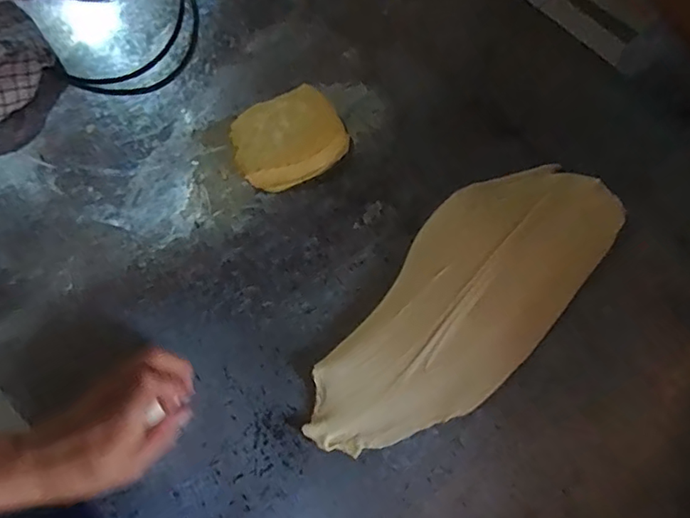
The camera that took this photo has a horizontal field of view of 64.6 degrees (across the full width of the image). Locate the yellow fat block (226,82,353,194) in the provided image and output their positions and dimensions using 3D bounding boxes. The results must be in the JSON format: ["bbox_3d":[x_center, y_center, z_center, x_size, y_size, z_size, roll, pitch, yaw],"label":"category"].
[{"bbox_3d":[-0.055,-0.114,0.521,0.102,0.027,0.090,-26,71,-8],"label":"yellow fat block"}]

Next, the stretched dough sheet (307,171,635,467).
[{"bbox_3d":[0.103,0.038,0.464,0.129,0.028,0.314,39,75,14],"label":"stretched dough sheet"}]

